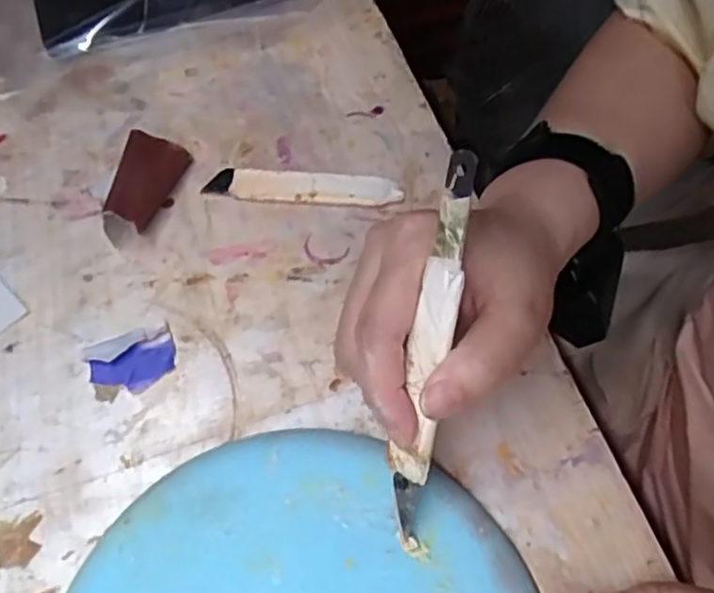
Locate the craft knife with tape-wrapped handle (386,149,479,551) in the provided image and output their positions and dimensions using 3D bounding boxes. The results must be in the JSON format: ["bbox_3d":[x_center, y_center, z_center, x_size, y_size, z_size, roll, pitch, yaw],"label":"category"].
[{"bbox_3d":[0.025,0.020,0.232,0.014,0.008,0.138,10,102,9],"label":"craft knife with tape-wrapped handle"}]

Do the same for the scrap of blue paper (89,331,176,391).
[{"bbox_3d":[-0.102,0.032,0.305,0.039,0.005,0.020,-24,61,-11],"label":"scrap of blue paper"}]

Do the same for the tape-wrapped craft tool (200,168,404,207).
[{"bbox_3d":[-0.029,-0.058,0.352,0.103,0.004,0.021,5,60,6],"label":"tape-wrapped craft tool"}]

